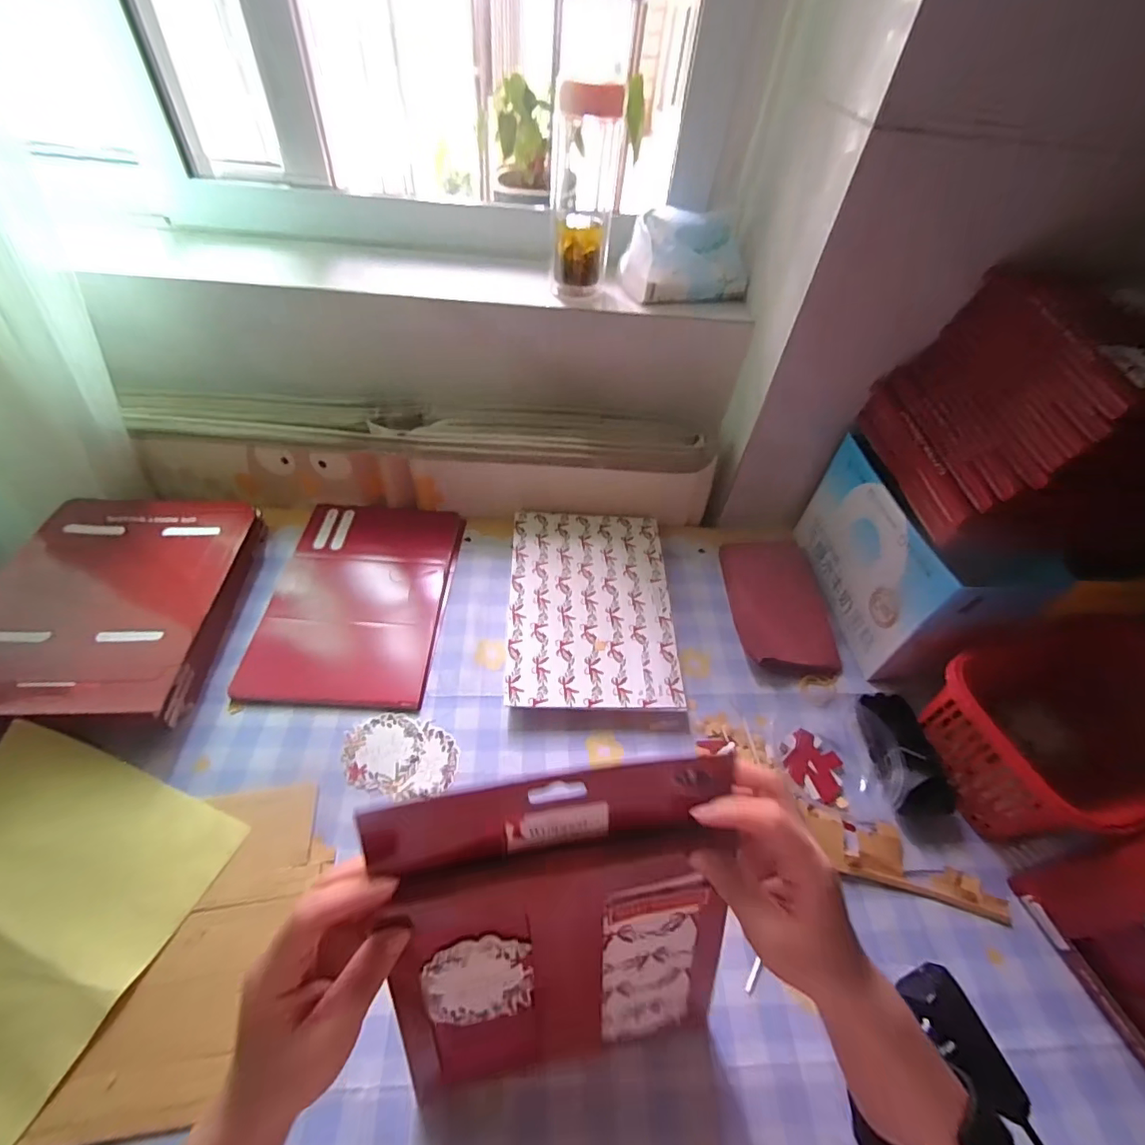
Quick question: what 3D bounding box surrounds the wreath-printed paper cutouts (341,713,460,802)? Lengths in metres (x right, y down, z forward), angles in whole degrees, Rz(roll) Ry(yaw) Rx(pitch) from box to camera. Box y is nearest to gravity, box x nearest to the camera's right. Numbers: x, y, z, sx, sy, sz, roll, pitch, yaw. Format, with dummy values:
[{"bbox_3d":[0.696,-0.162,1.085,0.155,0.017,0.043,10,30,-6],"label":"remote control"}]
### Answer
[{"bbox_3d":[-0.156,0.167,0.478,0.102,0.004,0.069,17,50,8],"label":"wreath-printed paper cutouts"}]

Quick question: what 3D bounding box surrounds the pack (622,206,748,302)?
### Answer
[{"bbox_3d":[0.134,-0.367,0.610,0.141,0.075,0.080,-10,51,-15],"label":"pack"}]

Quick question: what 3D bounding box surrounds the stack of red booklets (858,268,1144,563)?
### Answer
[{"bbox_3d":[0.417,-0.143,0.472,0.190,0.146,0.206,4,49,-3],"label":"stack of red booklets"}]

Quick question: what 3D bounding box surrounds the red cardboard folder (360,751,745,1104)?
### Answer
[{"bbox_3d":[-0.001,0.212,0.300,0.191,0.211,0.024,-6,14,-11],"label":"red cardboard folder"}]

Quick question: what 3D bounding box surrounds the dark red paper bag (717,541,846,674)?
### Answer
[{"bbox_3d":[0.243,0.034,0.625,0.107,0.011,0.194,3,49,-4],"label":"dark red paper bag"}]

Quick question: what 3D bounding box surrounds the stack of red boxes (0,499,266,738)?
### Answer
[{"bbox_3d":[-0.469,0.027,0.540,0.224,0.049,0.290,2,49,-5],"label":"stack of red boxes"}]

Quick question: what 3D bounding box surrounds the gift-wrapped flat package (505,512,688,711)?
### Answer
[{"bbox_3d":[0.020,0.033,0.592,0.177,0.018,0.263,2,49,-5],"label":"gift-wrapped flat package"}]

